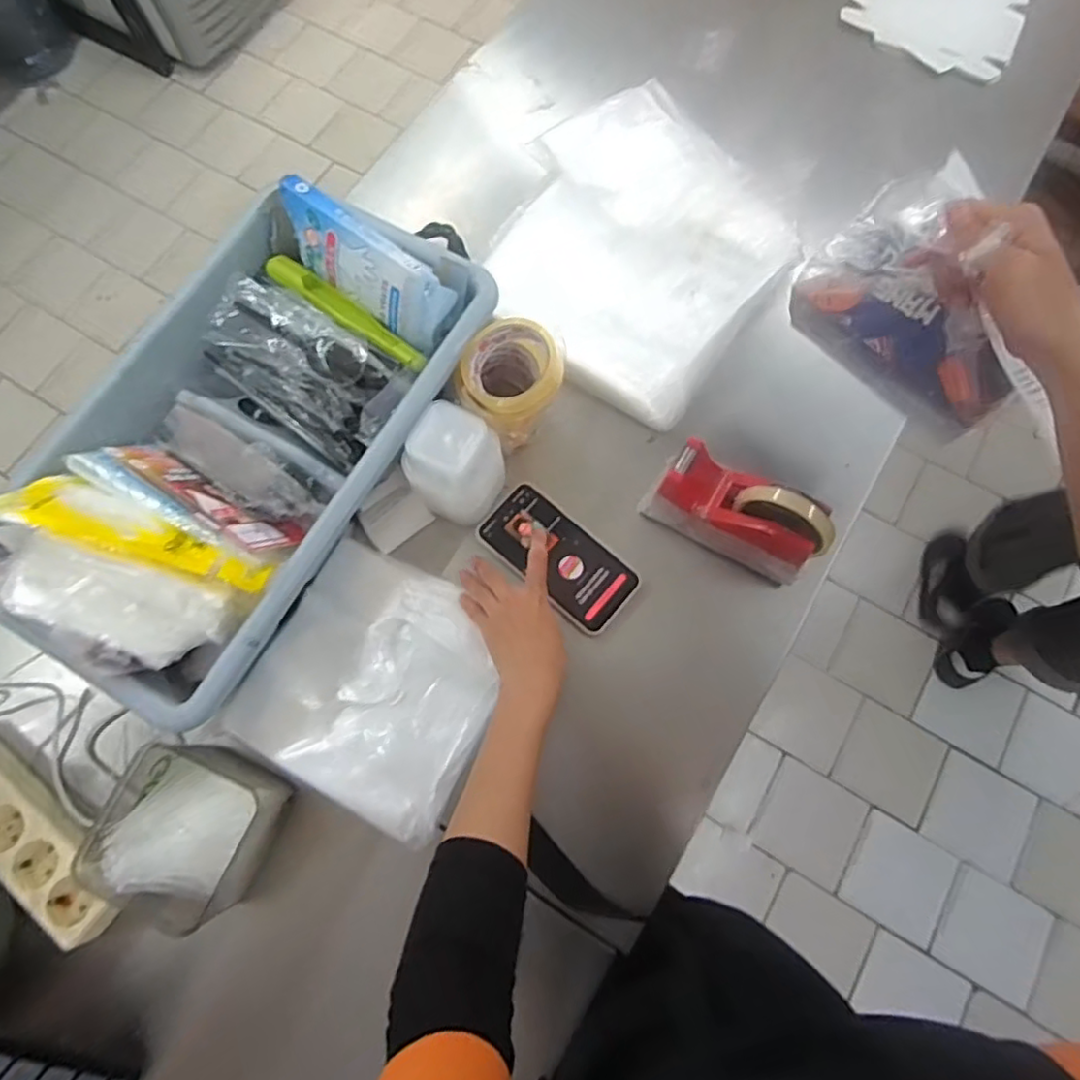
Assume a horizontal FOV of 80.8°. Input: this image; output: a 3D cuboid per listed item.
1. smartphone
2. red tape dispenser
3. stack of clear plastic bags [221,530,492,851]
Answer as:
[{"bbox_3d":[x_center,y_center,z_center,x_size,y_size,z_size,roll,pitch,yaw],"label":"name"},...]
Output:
[{"bbox_3d":[0.019,0.015,0.637,0.162,0.016,0.079,42,77,12],"label":"smartphone"},{"bbox_3d":[0.190,-0.029,0.603,0.161,0.098,0.064,29,75,7],"label":"red tape dispenser"},{"bbox_3d":[-0.143,0.129,0.581,0.204,0.037,0.200,28,75,7],"label":"stack of clear plastic bags"}]

